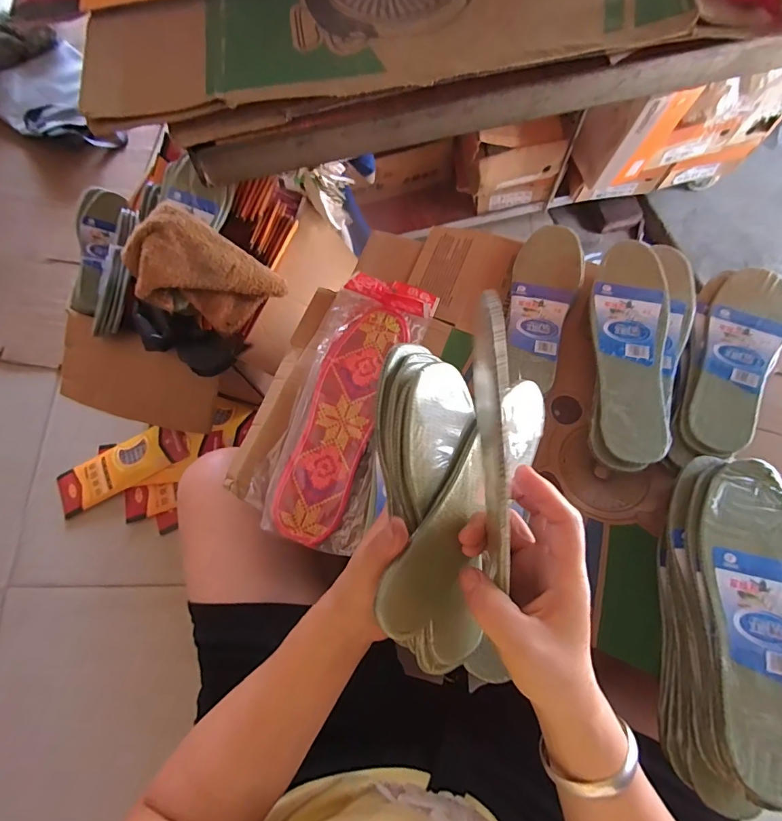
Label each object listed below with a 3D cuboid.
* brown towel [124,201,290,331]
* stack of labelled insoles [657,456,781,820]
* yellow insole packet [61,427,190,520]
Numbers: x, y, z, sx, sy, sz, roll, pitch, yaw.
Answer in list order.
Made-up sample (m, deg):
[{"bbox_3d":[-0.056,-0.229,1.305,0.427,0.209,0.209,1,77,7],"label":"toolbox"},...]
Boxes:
[{"bbox_3d":[-0.279,-0.195,0.632,0.198,0.047,0.136,33,93,-28],"label":"brown towel"},{"bbox_3d":[0.282,0.174,0.355,0.089,0.066,0.268,12,74,6],"label":"stack of labelled insoles"},{"bbox_3d":[-0.596,0.125,0.948,0.285,0.018,0.099,-27,74,-6],"label":"yellow insole packet"}]

